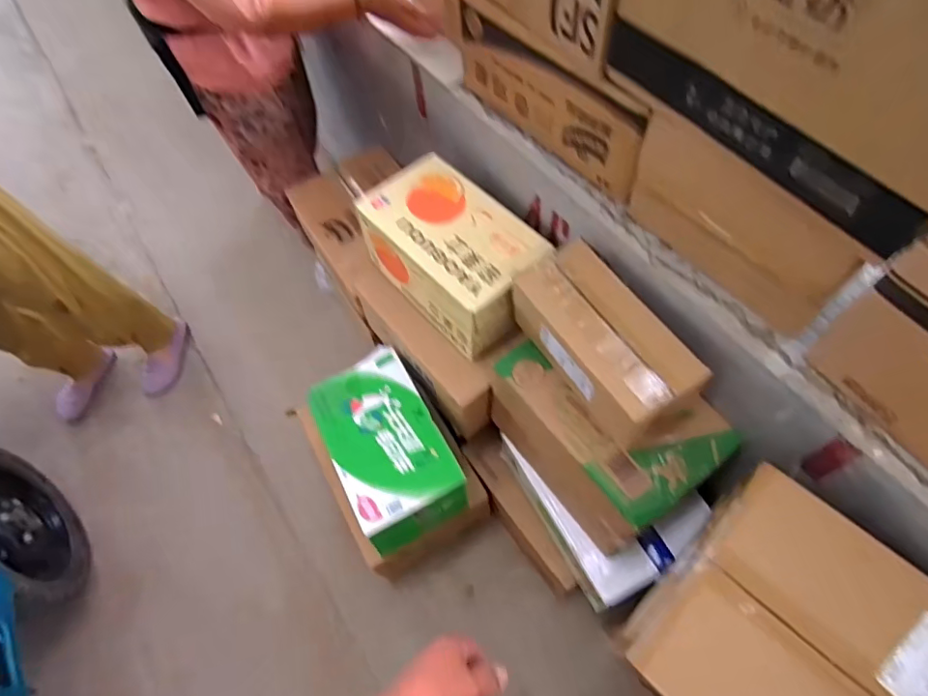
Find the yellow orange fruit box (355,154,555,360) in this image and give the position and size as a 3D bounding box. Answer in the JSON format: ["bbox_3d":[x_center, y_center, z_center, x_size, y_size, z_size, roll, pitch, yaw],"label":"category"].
[{"bbox_3d":[-0.020,-0.186,1.078,0.216,0.162,0.356,-39,65,-17],"label":"yellow orange fruit box"}]

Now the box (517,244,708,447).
[{"bbox_3d":[0.218,-0.001,0.870,0.130,0.155,0.292,-30,63,-13],"label":"box"}]

